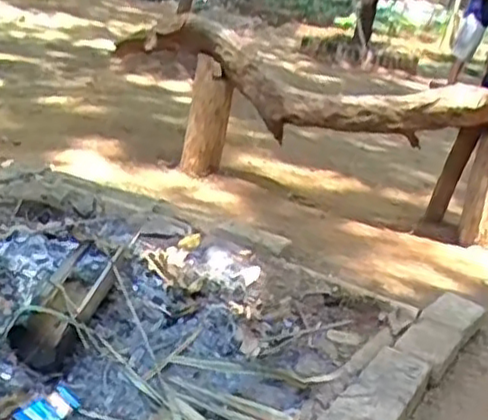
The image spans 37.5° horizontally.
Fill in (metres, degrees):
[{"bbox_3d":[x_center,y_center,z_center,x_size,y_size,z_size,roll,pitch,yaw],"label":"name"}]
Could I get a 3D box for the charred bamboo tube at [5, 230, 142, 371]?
[{"bbox_3d":[-0.335,0.169,1.408,0.135,0.120,0.335,10,31,10],"label":"charred bamboo tube"}]

